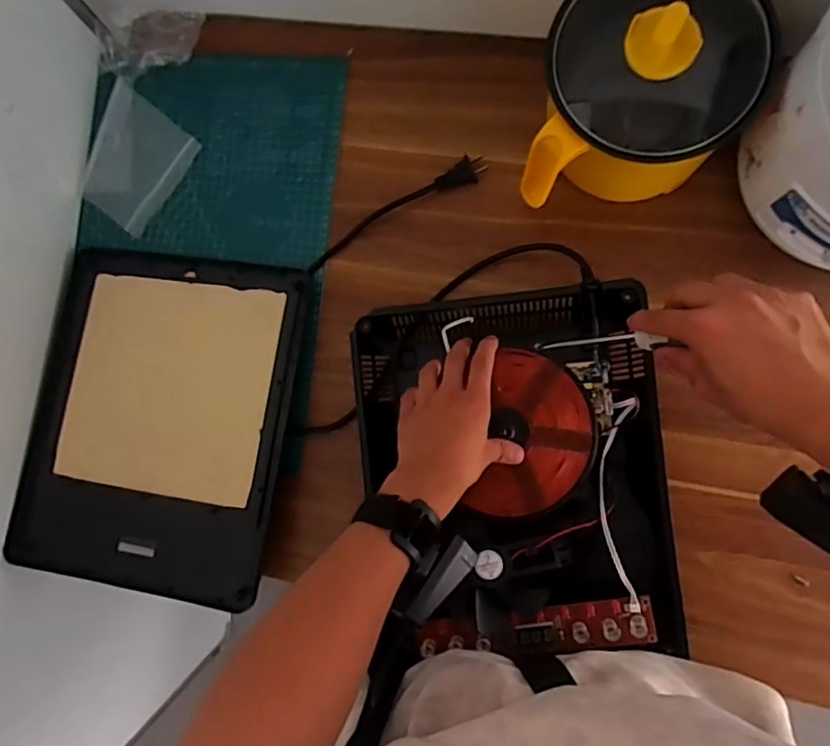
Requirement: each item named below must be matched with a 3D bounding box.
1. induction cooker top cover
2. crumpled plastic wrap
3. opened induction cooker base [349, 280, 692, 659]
[{"bbox_3d":[-0.270,0.047,0.597,0.279,0.030,0.347,8,87,9],"label":"induction cooker top cover"},{"bbox_3d":[-0.295,-0.367,0.636,0.120,0.031,0.061,-7,85,8],"label":"crumpled plastic wrap"},{"bbox_3d":[0.088,0.089,0.541,0.269,0.052,0.327,-6,83,6],"label":"opened induction cooker base"}]

